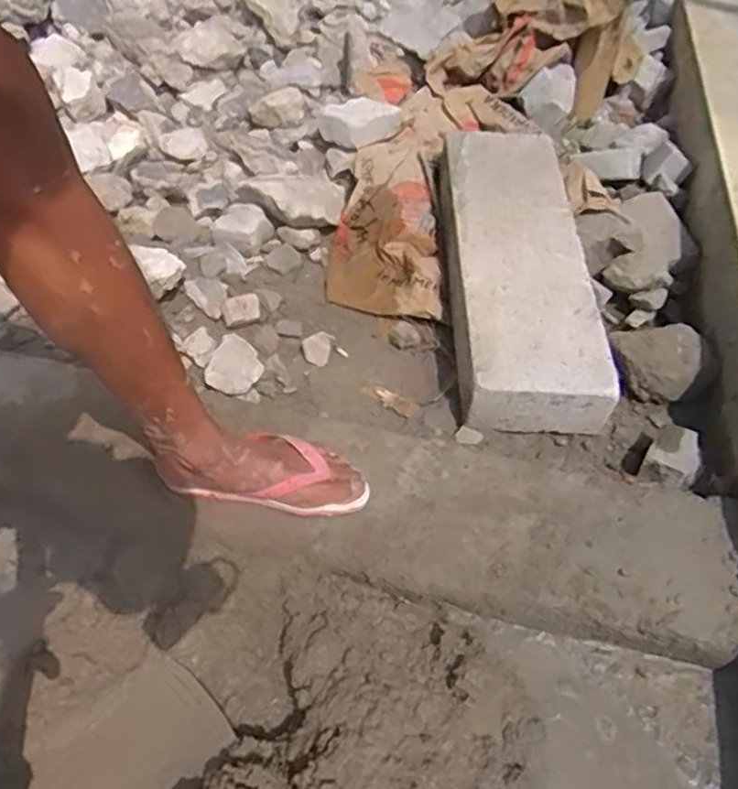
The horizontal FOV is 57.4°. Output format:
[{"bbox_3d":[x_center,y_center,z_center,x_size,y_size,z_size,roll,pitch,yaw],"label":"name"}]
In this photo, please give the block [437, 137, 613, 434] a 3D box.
[{"bbox_3d":[0.233,-0.234,1.090,0.207,0.090,0.611,0,52,-3],"label":"block"}]

